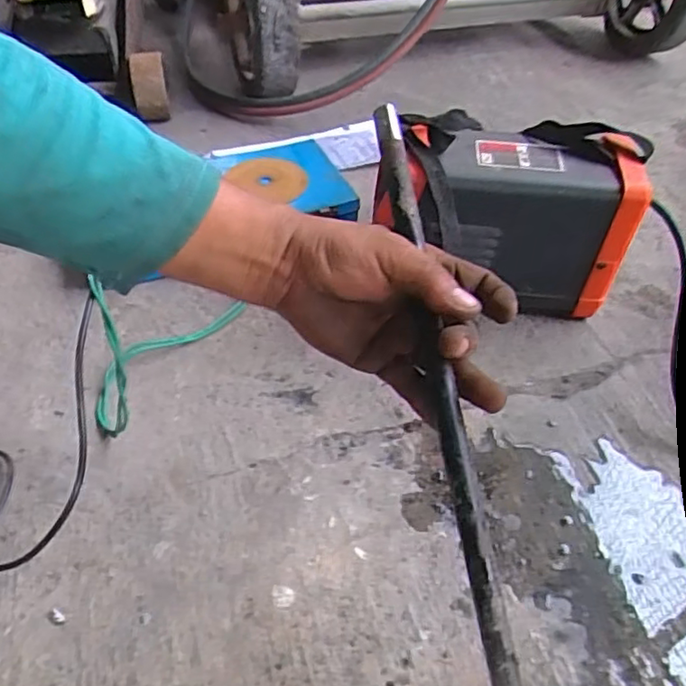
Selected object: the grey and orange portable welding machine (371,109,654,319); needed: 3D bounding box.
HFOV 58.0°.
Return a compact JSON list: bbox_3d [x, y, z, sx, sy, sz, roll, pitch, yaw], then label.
[{"bbox_3d":[0.162,-0.131,0.641,0.244,0.176,0.114,4,47,1],"label":"grey and orange portable welding machine"}]

